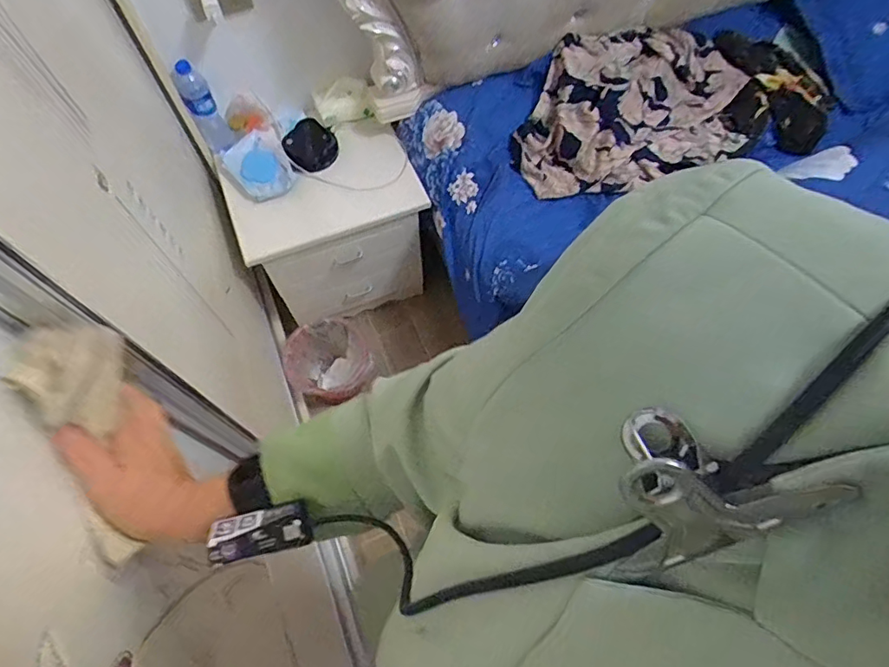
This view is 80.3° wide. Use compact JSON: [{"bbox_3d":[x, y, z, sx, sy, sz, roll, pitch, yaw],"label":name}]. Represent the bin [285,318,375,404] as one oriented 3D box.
[{"bbox_3d":[-0.319,0.095,1.494,0.218,0.237,0.216,0,64,0],"label":"bin"}]

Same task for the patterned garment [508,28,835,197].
[{"bbox_3d":[0.517,-0.544,1.242,0.708,0.136,0.368,-15,65,-7],"label":"patterned garment"}]

